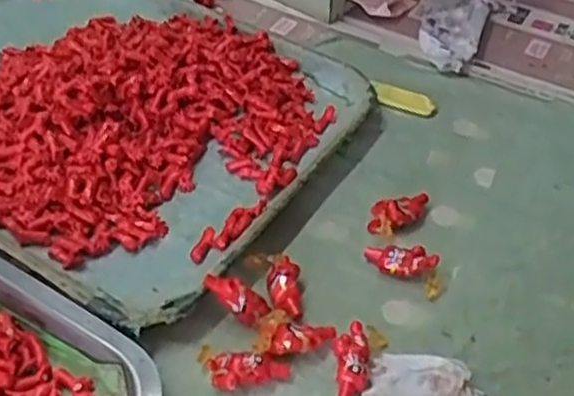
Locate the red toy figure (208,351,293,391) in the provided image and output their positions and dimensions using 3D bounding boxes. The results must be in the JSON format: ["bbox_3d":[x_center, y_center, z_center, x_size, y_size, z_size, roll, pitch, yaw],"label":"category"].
[{"bbox_3d":[-0.019,0.088,0.381,0.041,0.015,0.015,-6,47,-8],"label":"red toy figure"}]

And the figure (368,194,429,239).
[{"bbox_3d":[0.068,0.008,0.459,0.042,0.015,0.021,-28,53,-26],"label":"figure"}]

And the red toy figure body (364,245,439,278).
[{"bbox_3d":[0.066,0.035,0.433,0.044,0.011,0.017,4,44,25],"label":"red toy figure body"}]

